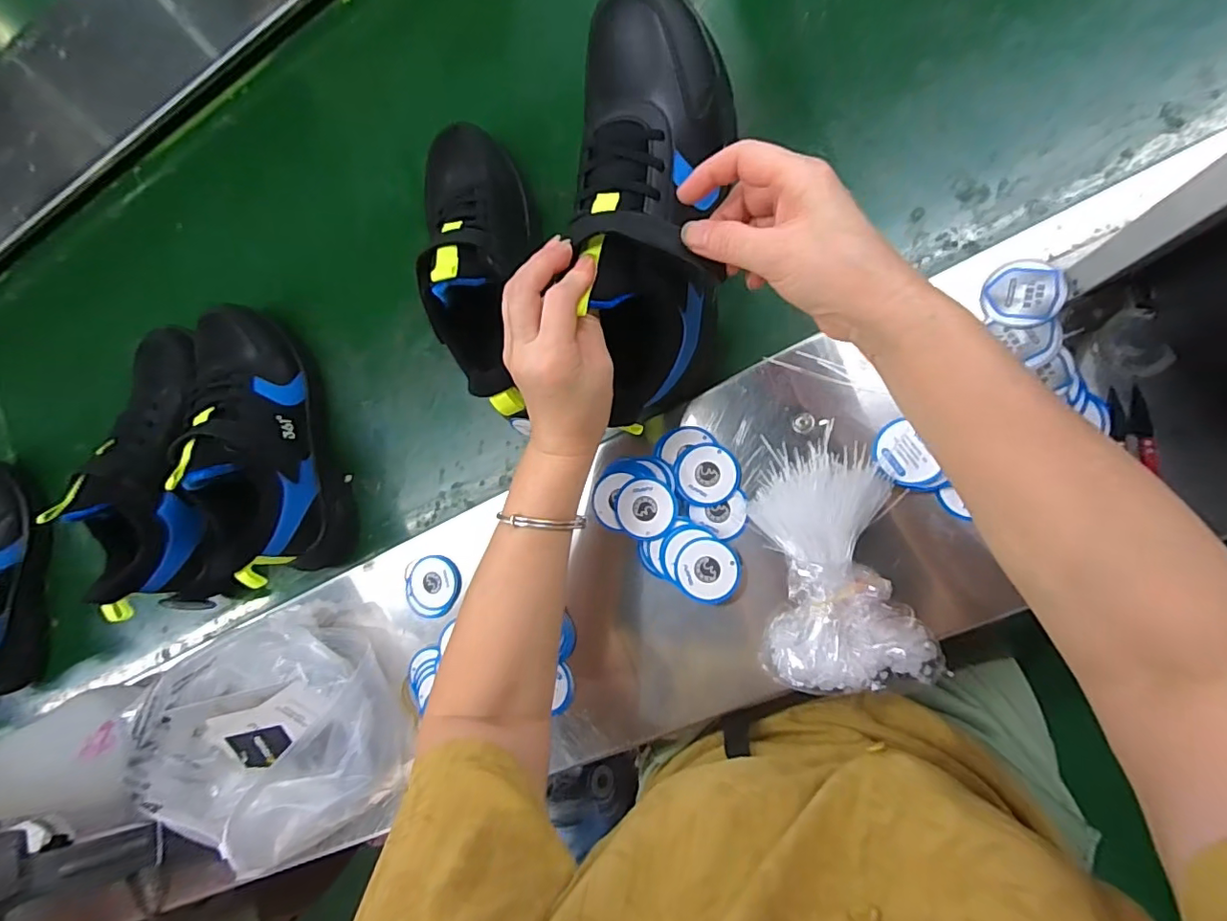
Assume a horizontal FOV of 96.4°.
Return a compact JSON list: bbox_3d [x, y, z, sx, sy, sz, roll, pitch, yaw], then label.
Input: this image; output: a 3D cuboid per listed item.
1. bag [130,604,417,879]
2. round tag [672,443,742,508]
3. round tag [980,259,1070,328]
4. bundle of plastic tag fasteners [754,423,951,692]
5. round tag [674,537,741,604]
[{"bbox_3d":[-0.301,0.247,0.503,0.222,0.111,0.199,-26,88,7],"label":"bag"},{"bbox_3d":[0.075,0.012,0.443,0.051,0.008,0.050,0,91,7],"label":"round tag"},{"bbox_3d":[0.289,-0.117,0.386,0.049,0.004,0.048,-3,82,22],"label":"round tag"},{"bbox_3d":[0.154,0.074,0.397,0.111,0.052,0.177,-12,90,7],"label":"bundle of plastic tag fasteners"},{"bbox_3d":[0.072,0.085,0.423,0.048,0.008,0.048,4,91,7],"label":"round tag"}]

